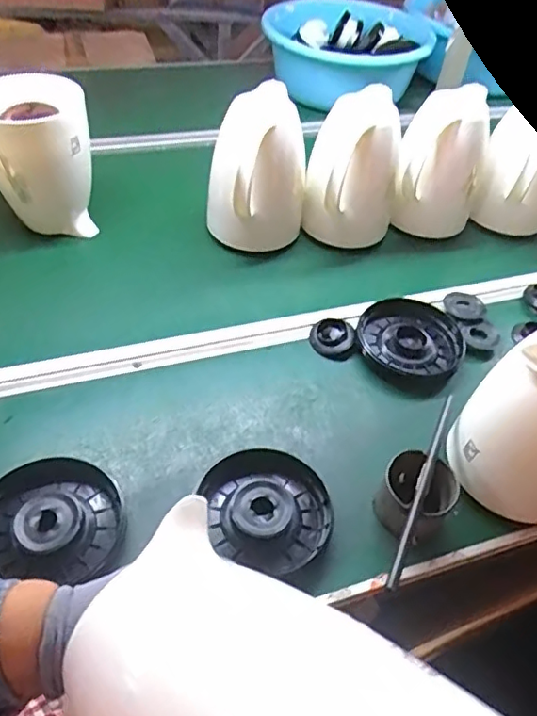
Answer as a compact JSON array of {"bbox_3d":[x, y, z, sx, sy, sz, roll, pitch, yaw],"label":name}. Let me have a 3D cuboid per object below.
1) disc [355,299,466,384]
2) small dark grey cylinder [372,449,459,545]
[{"bbox_3d":[0.189,-0.025,0.748,0.135,0.023,0.129,4,46,-4],"label":"disc"},{"bbox_3d":[0.146,0.139,0.584,0.088,0.063,0.077,-15,50,-21],"label":"small dark grey cylinder"}]

